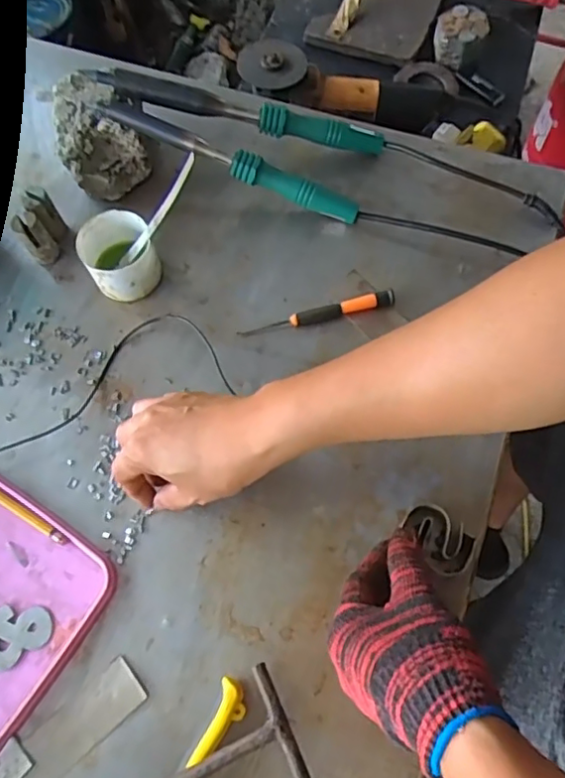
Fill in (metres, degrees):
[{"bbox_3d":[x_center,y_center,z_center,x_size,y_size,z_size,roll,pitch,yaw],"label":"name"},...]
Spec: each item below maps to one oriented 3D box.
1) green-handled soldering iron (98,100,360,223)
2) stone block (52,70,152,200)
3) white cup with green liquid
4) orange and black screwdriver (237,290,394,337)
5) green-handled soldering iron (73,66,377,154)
[{"bbox_3d":[-0.050,-0.217,0.560,0.263,0.024,0.026,23,69,-4],"label":"green-handled soldering iron"},{"bbox_3d":[-0.181,-0.253,0.592,0.094,0.074,0.103,-31,69,-10],"label":"stone block"},{"bbox_3d":[-0.149,-0.121,0.548,0.062,0.052,0.069,-28,68,-9],"label":"white cup with green liquid"},{"bbox_3d":[0.031,-0.070,0.539,0.142,0.015,0.017,-12,67,-2],"label":"orange and black screwdriver"},{"bbox_3d":[-0.043,-0.272,0.579,0.290,0.026,0.024,10,67,-8],"label":"green-handled soldering iron"}]

